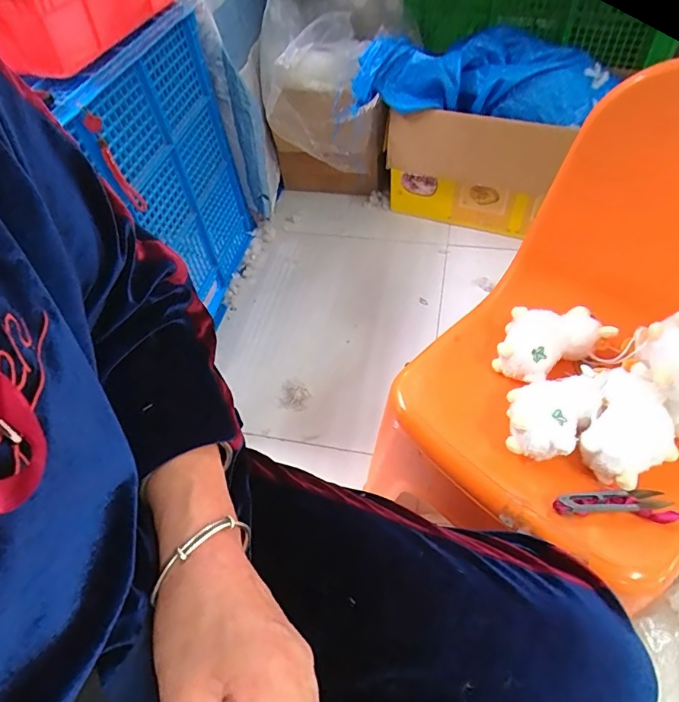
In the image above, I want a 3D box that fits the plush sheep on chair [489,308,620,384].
[{"bbox_3d":[0.242,-0.015,0.548,0.123,0.045,0.082,-26,54,-13],"label":"plush sheep on chair"}]

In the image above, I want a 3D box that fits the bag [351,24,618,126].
[{"bbox_3d":[0.274,-0.575,0.976,0.485,0.146,0.227,25,59,23],"label":"bag"}]

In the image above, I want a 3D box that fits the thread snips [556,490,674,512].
[{"bbox_3d":[0.256,0.140,0.434,0.096,0.019,0.020,-3,52,3],"label":"thread snips"}]

